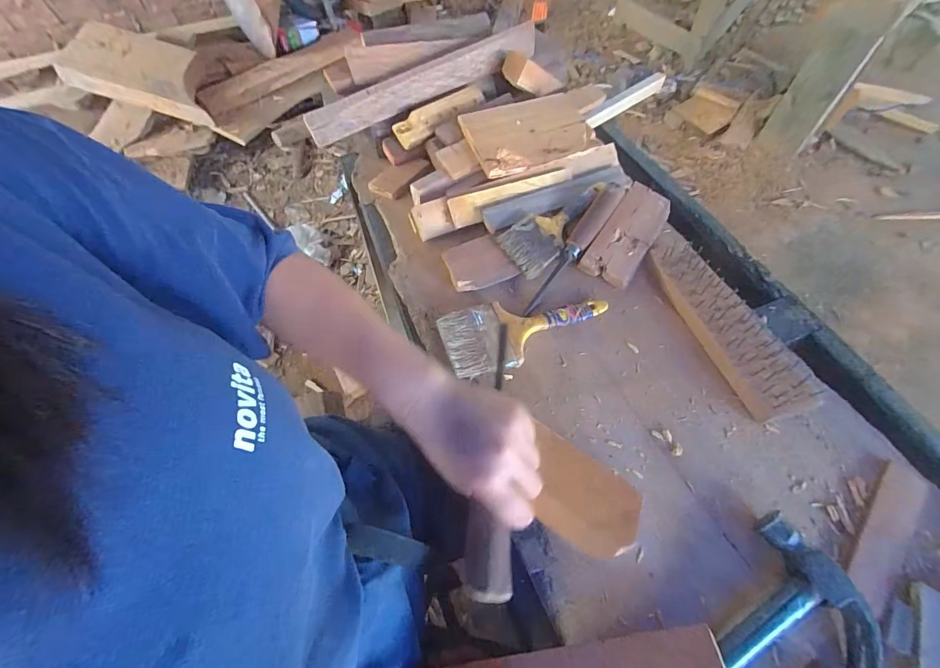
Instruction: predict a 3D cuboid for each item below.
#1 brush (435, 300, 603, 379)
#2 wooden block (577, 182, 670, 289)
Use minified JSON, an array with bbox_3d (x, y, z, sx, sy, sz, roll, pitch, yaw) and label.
[{"bbox_3d":[0.071,-0.010,0.500,0.208,0.016,0.094,-16,59,-10],"label":"brush"},{"bbox_3d":[0.224,-0.143,0.569,0.068,0.036,0.170,30,62,18],"label":"wooden block"}]

